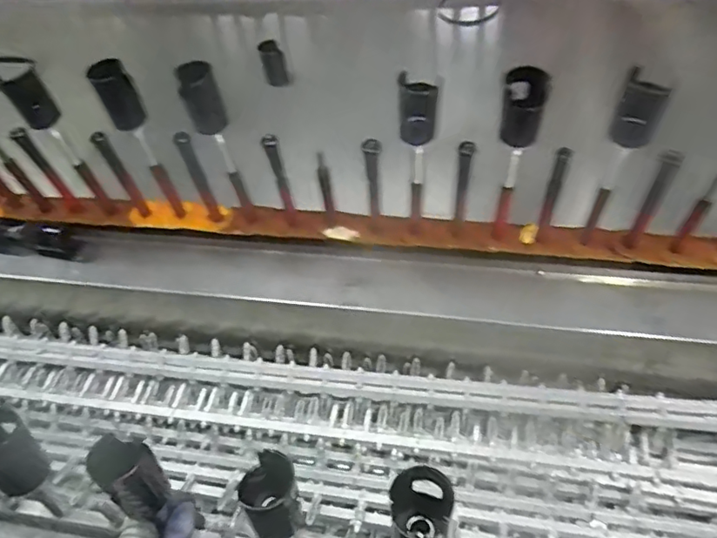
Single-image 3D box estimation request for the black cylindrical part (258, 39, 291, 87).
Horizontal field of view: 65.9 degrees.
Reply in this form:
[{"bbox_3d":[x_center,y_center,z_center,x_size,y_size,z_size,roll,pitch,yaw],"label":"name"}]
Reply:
[{"bbox_3d":[-0.147,-0.361,0.976,0.045,0.065,0.051,-12,55,-5],"label":"black cylindrical part"}]

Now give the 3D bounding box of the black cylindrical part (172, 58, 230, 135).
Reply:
[{"bbox_3d":[-0.167,-0.182,0.594,0.038,0.066,0.037,-20,56,-10],"label":"black cylindrical part"}]

